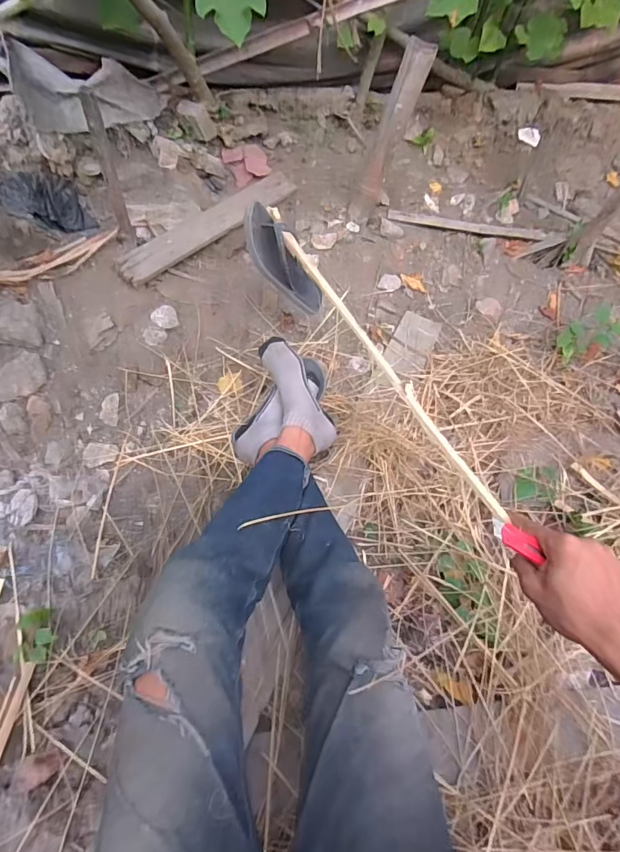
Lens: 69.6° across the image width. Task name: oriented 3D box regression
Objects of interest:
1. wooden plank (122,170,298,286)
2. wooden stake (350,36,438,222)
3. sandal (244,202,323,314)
[{"bbox_3d":[-0.258,-0.548,1.211,0.079,0.018,0.578,46,65,0],"label":"wooden plank"},{"bbox_3d":[0.198,-0.733,1.153,0.069,0.428,0.048,17,55,-6],"label":"wooden stake"},{"bbox_3d":[-0.051,-0.323,0.900,0.073,0.251,0.073,-21,49,22],"label":"sandal"}]

